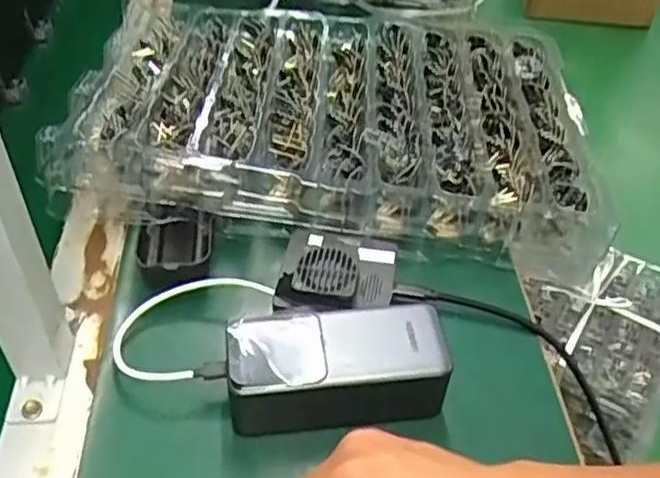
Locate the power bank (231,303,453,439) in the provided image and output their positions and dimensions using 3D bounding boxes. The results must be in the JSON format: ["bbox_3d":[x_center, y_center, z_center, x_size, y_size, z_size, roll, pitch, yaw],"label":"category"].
[{"bbox_3d":[0.004,0.077,0.423,0.129,0.057,0.061,-2,46,-5],"label":"power bank"}]

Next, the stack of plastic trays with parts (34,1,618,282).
[{"bbox_3d":[0.014,-0.114,0.593,0.419,0.062,0.296,6,46,2],"label":"stack of plastic trays with parts"}]

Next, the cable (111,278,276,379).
[{"bbox_3d":[-0.093,0.058,0.456,0.084,0.025,0.090,18,48,14],"label":"cable"}]

